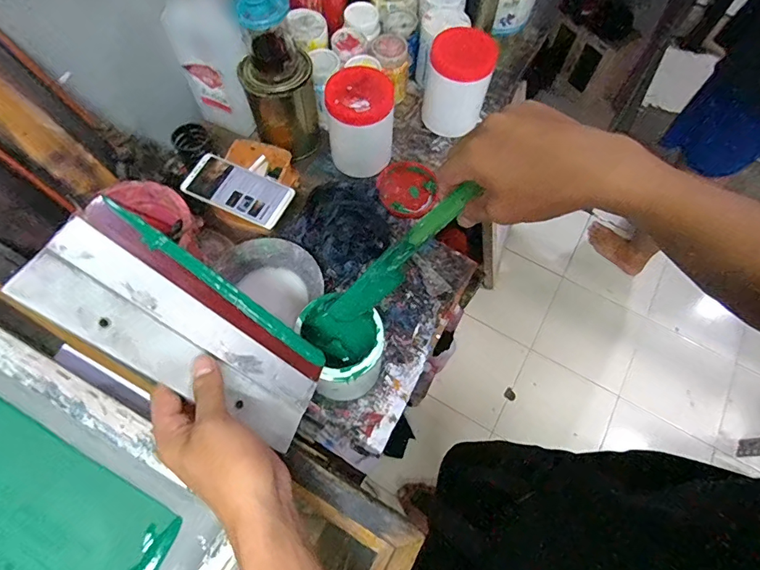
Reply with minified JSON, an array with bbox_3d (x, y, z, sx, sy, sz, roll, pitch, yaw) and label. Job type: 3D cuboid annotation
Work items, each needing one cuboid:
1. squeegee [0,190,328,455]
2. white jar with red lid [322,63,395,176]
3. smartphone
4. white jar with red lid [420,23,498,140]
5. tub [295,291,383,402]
[{"bbox_3d":[-0.149,0.038,0.363,0.237,0.029,0.095,41,65,-28],"label":"squeegee"},{"bbox_3d":[-0.032,-0.248,0.685,0.097,0.144,0.098,0,66,-1],"label":"white jar with red lid"},{"bbox_3d":[-0.214,-0.142,0.651,0.155,0.014,0.079,23,68,9],"label":"smartphone"},{"bbox_3d":[0.127,-0.329,0.725,0.098,0.145,0.098,0,66,-1],"label":"white jar with red lid"},{"bbox_3d":[-0.041,0.084,0.541,0.086,0.141,0.089,0,66,-1],"label":"tub"}]

